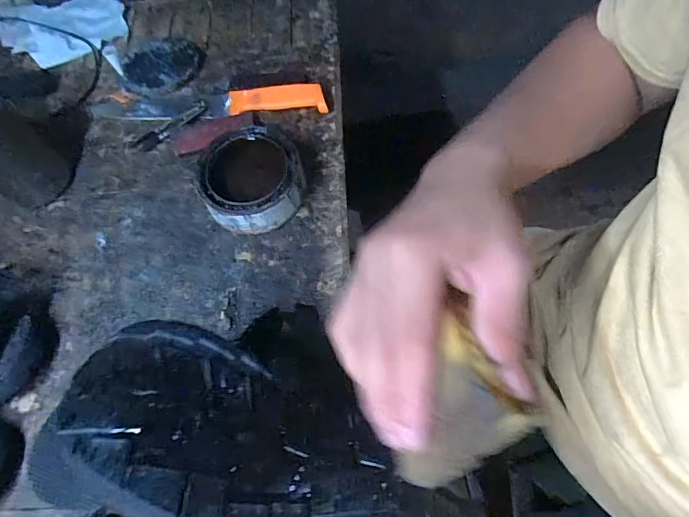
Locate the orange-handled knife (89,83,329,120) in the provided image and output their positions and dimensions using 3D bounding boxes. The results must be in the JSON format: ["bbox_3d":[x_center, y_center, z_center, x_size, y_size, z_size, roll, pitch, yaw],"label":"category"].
[{"bbox_3d":[-0.162,-0.184,0.562,0.277,0.019,0.036,-2,66,1],"label":"orange-handled knife"}]

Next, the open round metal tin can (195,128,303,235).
[{"bbox_3d":[-0.094,-0.082,0.494,0.097,0.049,0.104,-2,64,5],"label":"open round metal tin can"}]

